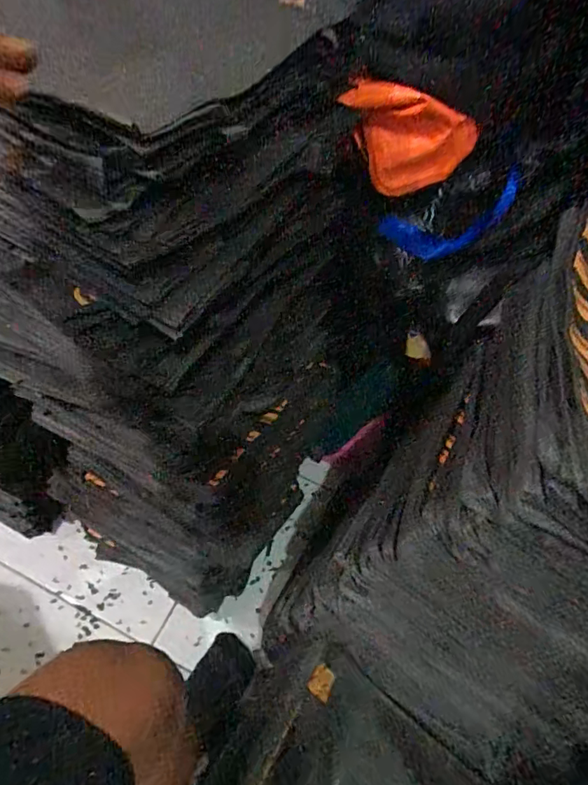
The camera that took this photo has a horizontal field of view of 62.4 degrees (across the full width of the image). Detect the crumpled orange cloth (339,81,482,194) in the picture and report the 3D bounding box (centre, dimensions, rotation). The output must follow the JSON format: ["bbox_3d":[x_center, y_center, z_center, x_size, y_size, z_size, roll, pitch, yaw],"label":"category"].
[{"bbox_3d":[0.115,-0.263,0.514,0.136,0.108,0.032,2,54,-6],"label":"crumpled orange cloth"}]

